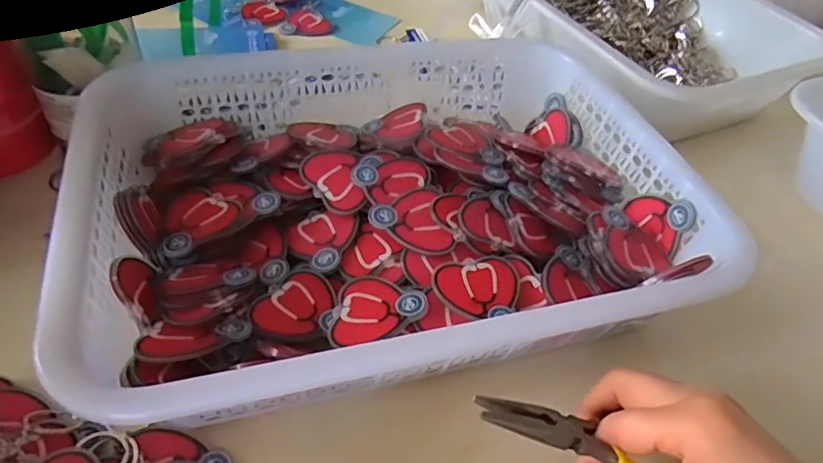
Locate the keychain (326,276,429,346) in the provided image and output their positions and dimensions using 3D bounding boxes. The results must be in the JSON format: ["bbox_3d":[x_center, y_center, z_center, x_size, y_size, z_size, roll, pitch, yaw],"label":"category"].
[{"bbox_3d":[-0.019,0.045,0.316,0.053,0.004,0.049,-2,42,12],"label":"keychain"}]

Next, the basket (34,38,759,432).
[{"bbox_3d":[-0.014,-0.018,0.356,0.345,0.081,0.256,-9,48,-15],"label":"basket"}]

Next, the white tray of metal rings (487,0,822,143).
[{"bbox_3d":[0.224,-0.220,0.574,0.251,0.062,0.317,-17,51,-22],"label":"white tray of metal rings"}]

